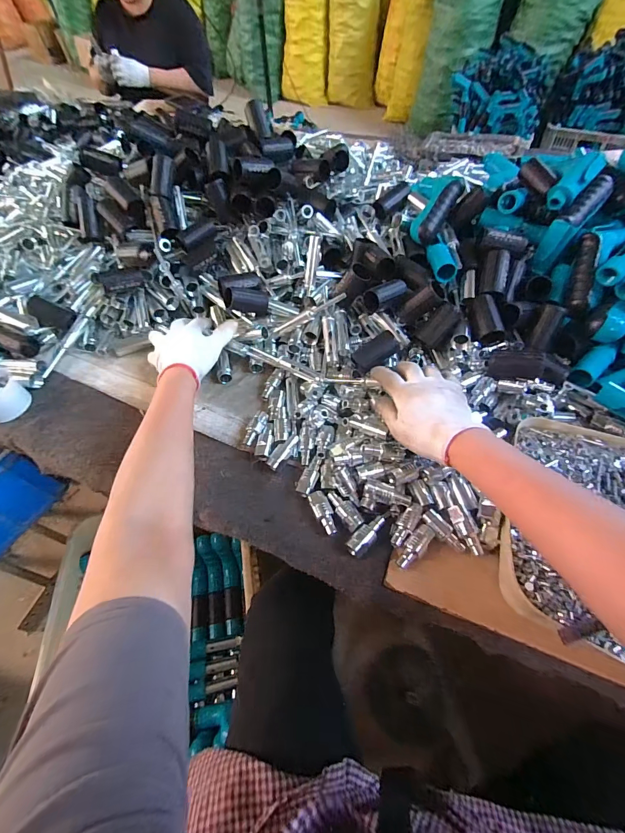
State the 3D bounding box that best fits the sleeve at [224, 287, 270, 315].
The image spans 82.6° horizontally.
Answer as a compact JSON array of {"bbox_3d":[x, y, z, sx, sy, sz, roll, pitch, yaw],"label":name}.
[{"bbox_3d":[-0.099,-0.178,0.543,0.068,0.032,0.026,-2,49,-37],"label":"sleeve"}]

